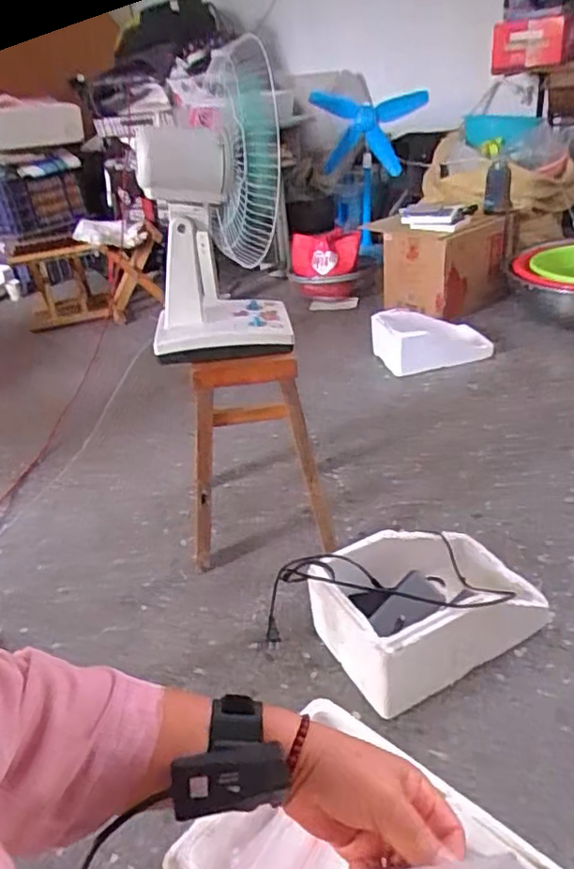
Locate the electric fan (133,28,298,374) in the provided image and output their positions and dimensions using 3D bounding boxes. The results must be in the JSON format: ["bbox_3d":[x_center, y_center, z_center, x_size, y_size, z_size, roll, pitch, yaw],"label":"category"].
[{"bbox_3d":[-0.131,-0.404,1.118,0.240,0.429,0.343,-6,32,1],"label":"electric fan"}]

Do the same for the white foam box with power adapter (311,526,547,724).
[{"bbox_3d":[0.233,0.265,1.034,0.346,0.168,0.257,-21,34,-21],"label":"white foam box with power adapter"}]

